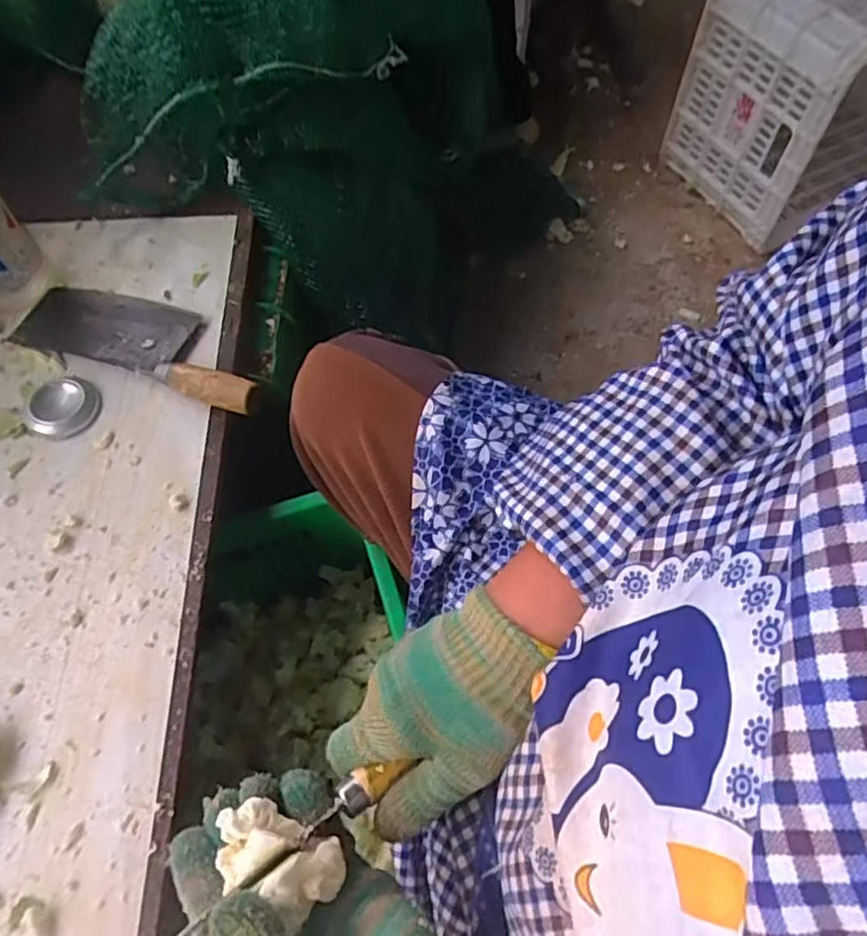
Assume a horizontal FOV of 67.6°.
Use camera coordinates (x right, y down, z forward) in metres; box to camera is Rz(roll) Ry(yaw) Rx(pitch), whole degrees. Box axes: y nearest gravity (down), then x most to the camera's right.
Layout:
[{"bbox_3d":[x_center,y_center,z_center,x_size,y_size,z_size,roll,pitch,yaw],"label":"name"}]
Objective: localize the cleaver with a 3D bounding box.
[{"bbox_3d":[-0.275,-0.126,0.620,0.264,0.028,0.089,18,63,11],"label":"cleaver"}]

